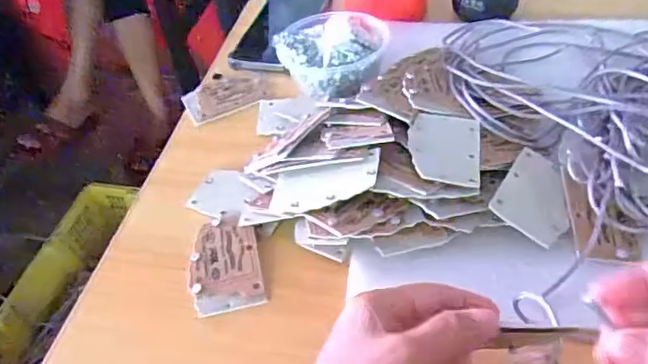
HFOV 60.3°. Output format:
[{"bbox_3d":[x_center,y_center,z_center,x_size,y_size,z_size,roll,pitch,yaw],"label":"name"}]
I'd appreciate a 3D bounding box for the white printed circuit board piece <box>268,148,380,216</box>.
[{"bbox_3d":[0.000,0.000,0.427,0.088,0.008,0.046,-16,45,16],"label":"white printed circuit board piece"}]

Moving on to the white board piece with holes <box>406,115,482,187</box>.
[{"bbox_3d":[0.095,-0.027,0.438,0.055,0.004,0.081,7,43,7],"label":"white board piece with holes"}]

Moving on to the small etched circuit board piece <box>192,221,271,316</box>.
[{"bbox_3d":[-0.075,0.062,0.431,0.053,0.004,0.084,-12,47,-5],"label":"small etched circuit board piece"}]

